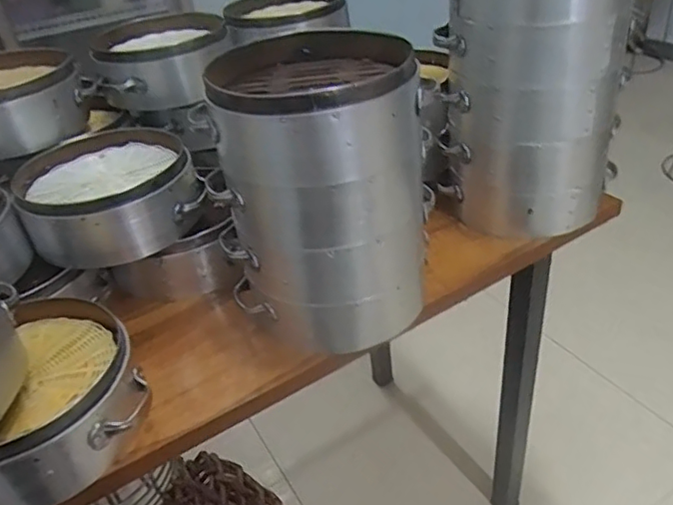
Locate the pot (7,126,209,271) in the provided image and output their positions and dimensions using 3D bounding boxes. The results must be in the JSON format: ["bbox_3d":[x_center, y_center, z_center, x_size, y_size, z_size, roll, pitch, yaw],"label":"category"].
[{"bbox_3d":[-0.260,-0.070,0.681,0.185,0.076,0.196,-19,36,-17],"label":"pot"}]

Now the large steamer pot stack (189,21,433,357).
[{"bbox_3d":[-0.015,-0.070,0.602,0.191,0.253,0.200,-9,34,-2],"label":"large steamer pot stack"}]

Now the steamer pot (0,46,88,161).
[{"bbox_3d":[-0.419,-0.188,0.747,0.183,0.079,0.196,-24,38,-23],"label":"steamer pot"}]

